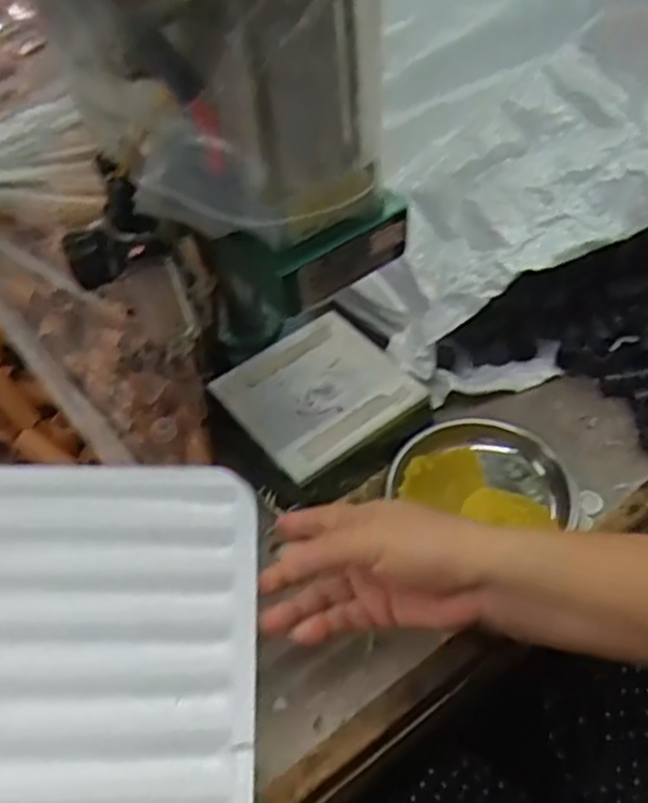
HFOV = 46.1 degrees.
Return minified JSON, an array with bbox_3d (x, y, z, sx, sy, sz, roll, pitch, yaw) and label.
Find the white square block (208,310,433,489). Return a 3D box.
[{"bbox_3d":[-0.001,-0.001,0.576,0.122,0.041,0.132,-34,55,-21],"label":"white square block"}]

